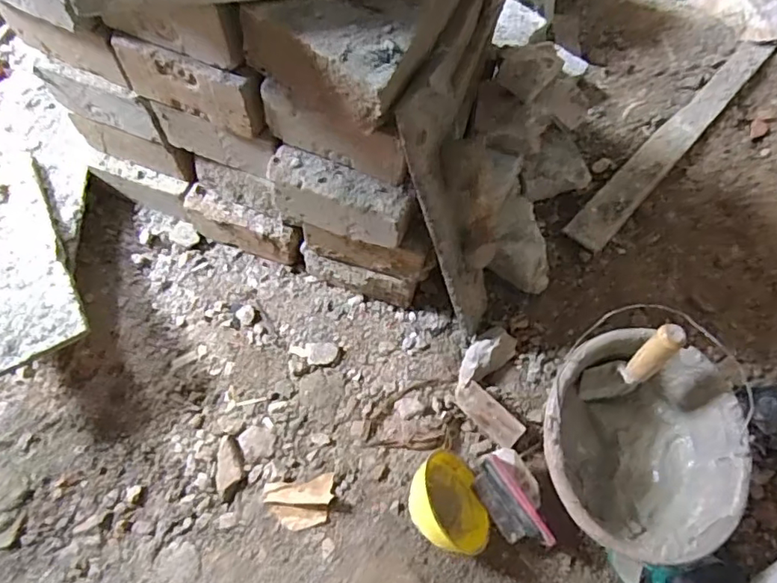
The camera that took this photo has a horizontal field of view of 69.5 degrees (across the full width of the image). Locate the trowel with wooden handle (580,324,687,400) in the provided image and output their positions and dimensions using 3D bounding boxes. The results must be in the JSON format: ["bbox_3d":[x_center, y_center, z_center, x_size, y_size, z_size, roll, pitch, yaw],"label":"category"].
[{"bbox_3d":[0.334,0.106,0.778,0.068,0.232,0.058,-26,67,-12],"label":"trowel with wooden handle"}]

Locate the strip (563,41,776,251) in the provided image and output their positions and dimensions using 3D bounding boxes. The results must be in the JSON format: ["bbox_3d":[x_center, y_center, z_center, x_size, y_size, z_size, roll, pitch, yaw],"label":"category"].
[{"bbox_3d":[0.617,-0.336,1.193,0.073,0.022,0.754,41,71,15],"label":"strip"}]

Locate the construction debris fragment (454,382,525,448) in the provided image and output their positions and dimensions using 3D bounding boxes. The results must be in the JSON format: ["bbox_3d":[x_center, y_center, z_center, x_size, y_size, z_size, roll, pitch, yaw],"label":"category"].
[{"bbox_3d":[0.162,0.200,0.920,0.121,0.025,0.046,41,71,16],"label":"construction debris fragment"}]

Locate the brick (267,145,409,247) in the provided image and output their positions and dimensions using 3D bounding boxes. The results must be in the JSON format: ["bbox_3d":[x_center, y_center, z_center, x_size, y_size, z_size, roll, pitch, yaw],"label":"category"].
[{"bbox_3d":[-0.068,-0.128,0.802,0.205,0.094,0.057,20,66,9],"label":"brick"}]

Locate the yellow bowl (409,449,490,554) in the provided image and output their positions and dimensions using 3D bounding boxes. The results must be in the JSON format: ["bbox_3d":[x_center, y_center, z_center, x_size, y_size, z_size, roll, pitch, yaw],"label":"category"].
[{"bbox_3d":[0.084,0.310,0.822,0.126,0.060,0.134,9,43,-39],"label":"yellow bowl"}]

